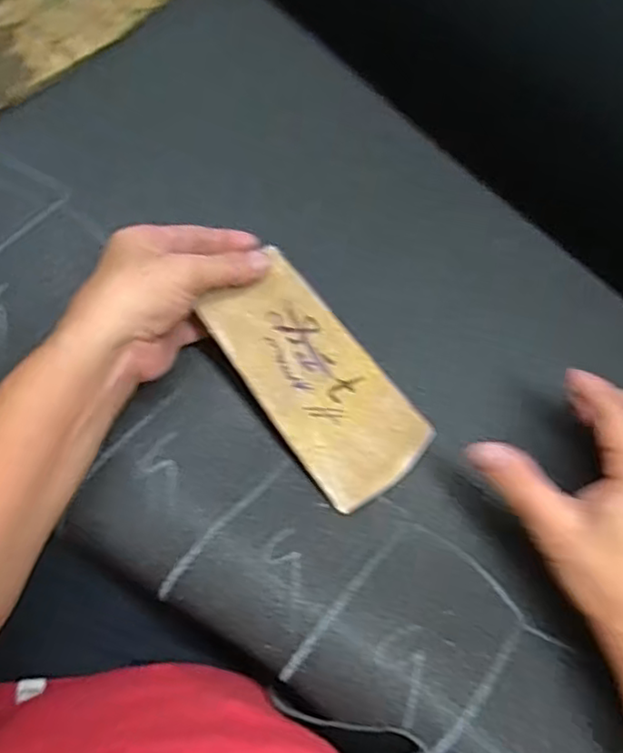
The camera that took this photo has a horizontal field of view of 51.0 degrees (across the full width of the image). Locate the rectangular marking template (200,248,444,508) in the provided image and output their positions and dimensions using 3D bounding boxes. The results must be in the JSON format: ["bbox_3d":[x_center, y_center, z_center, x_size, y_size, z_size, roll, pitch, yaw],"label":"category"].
[{"bbox_3d":[0.003,0.004,0.372,0.071,0.007,0.142,-42,94,-21],"label":"rectangular marking template"}]

